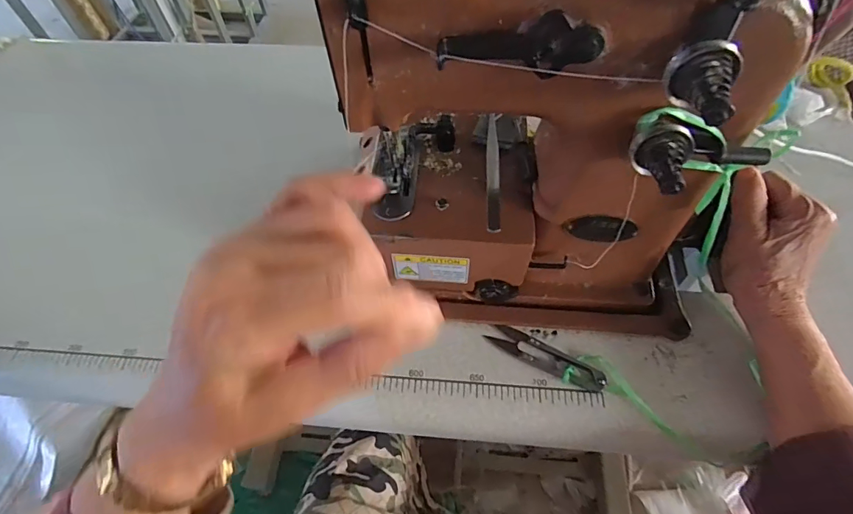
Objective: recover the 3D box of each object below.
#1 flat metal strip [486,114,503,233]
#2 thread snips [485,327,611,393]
[{"bbox_3d":[0.052,-0.066,0.338,0.011,0.010,0.117,3,58,5],"label":"flat metal strip"},{"bbox_3d":[0.100,0.084,0.368,0.099,0.009,0.024,26,62,18],"label":"thread snips"}]

